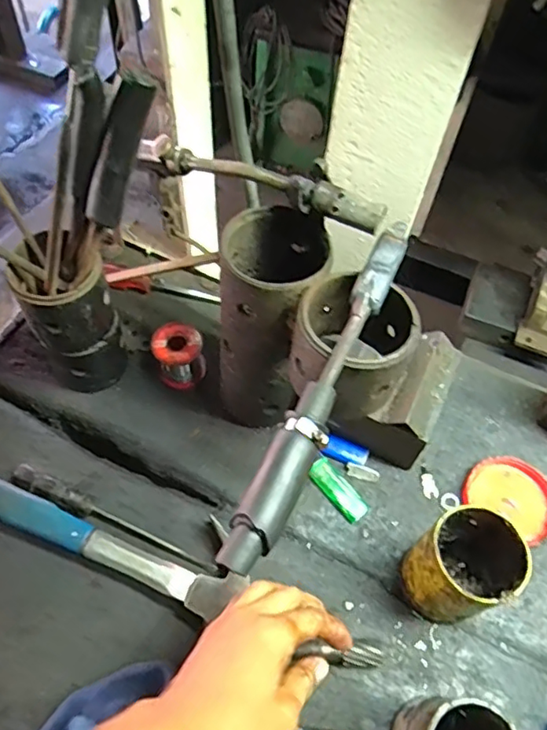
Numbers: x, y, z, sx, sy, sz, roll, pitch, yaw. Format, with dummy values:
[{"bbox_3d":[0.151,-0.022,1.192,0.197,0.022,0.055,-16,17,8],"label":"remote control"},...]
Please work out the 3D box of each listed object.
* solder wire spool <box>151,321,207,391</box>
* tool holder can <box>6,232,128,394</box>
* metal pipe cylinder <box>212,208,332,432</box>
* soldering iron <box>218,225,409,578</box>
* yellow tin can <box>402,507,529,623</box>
[{"bbox_3d":[-0.102,-0.008,0.631,0.052,0.063,0.048,2,55,-3],"label":"solder wire spool"},{"bbox_3d":[-0.192,-0.039,0.562,0.078,0.171,0.071,2,55,-3],"label":"tool holder can"},{"bbox_3d":[-0.007,-0.029,0.539,0.083,0.223,0.092,4,55,-1],"label":"metal pipe cylinder"},{"bbox_3d":[0.040,0.005,0.378,0.028,0.030,0.275,24,57,12],"label":"soldering iron"},{"bbox_3d":[0.159,0.176,0.493,0.077,0.117,0.072,2,55,-3],"label":"yellow tin can"}]

